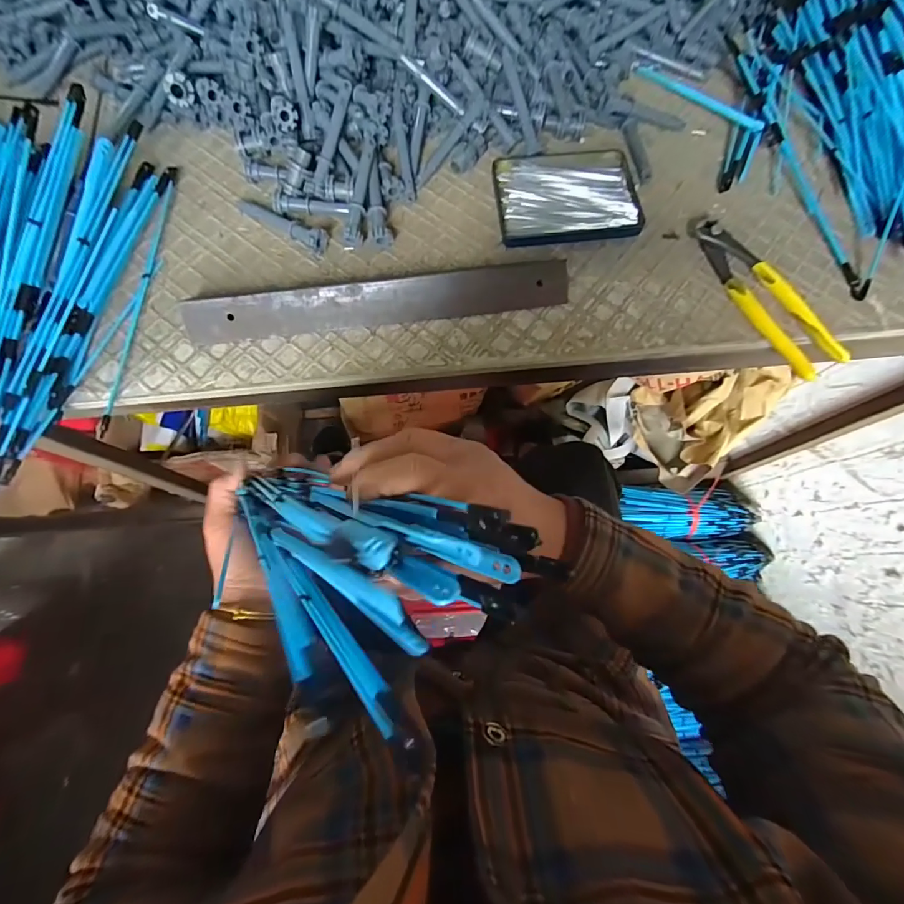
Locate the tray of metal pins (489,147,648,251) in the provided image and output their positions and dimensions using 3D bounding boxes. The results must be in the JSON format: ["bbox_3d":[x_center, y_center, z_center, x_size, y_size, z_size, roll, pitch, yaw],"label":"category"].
[{"bbox_3d":[0.107,-0.241,0.407,0.127,0.010,0.097,-5,74,-3],"label":"tray of metal pins"}]

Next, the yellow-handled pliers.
[{"bbox_3d":[0.270,-0.138,0.379,0.046,0.019,0.163,-23,76,-8],"label":"yellow-handled pliers"}]

